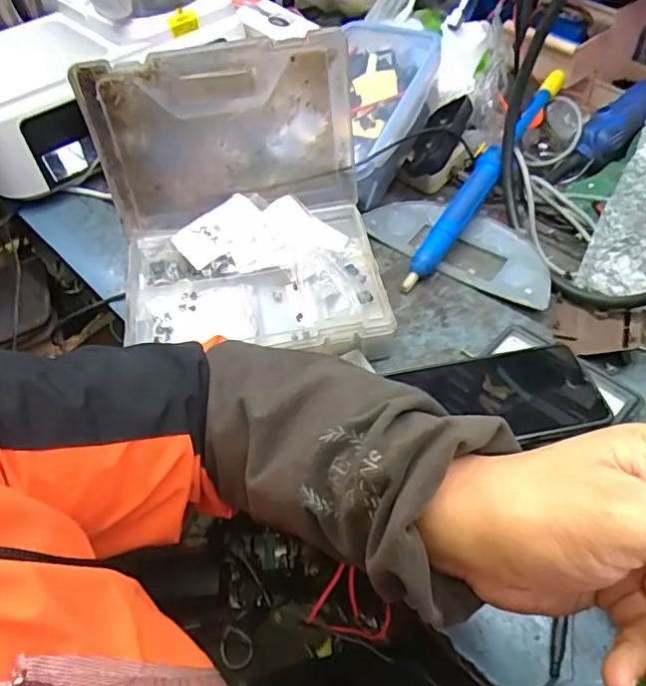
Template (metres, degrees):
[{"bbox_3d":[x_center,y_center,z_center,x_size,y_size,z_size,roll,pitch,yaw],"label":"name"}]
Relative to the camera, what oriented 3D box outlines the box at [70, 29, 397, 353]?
[{"bbox_3d":[-0.075,-0.114,0.481,0.235,0.178,0.216,-8,52,-2],"label":"box"}]

